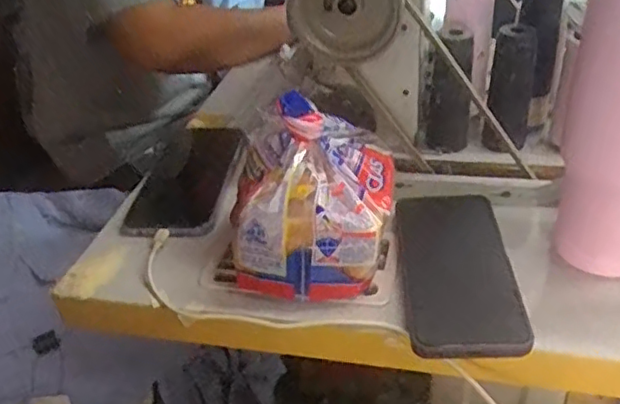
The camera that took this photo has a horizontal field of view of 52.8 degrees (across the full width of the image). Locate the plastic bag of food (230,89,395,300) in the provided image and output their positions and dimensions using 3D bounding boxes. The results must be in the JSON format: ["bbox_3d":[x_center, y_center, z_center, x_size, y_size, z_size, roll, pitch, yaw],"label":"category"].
[{"bbox_3d":[0.002,-0.006,0.466,0.123,0.114,0.103,-4,35,2],"label":"plastic bag of food"}]

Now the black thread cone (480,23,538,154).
[{"bbox_3d":[0.187,-0.102,0.579,0.044,0.114,0.040,5,36,14],"label":"black thread cone"}]

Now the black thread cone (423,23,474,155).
[{"bbox_3d":[0.132,-0.110,0.600,0.046,0.116,0.046,2,36,10],"label":"black thread cone"}]

